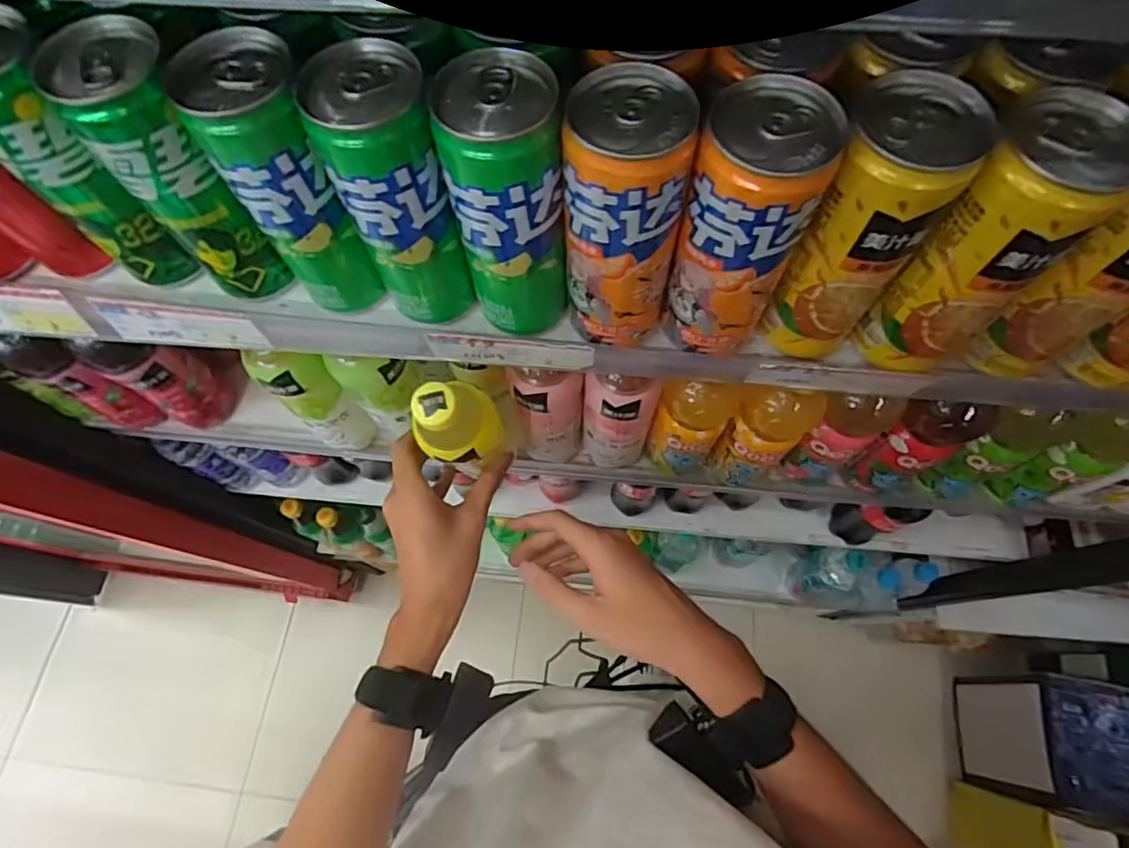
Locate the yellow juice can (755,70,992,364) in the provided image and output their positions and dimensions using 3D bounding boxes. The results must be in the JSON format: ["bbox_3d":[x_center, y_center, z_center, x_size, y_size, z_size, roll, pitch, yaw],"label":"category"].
[{"bbox_3d":[0.146,-0.090,0.291,0.053,0.140,0.056,-1,68,1],"label":"yellow juice can"}]

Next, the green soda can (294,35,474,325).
[{"bbox_3d":[-0.084,-0.114,0.304,0.049,0.142,0.049,-1,68,1],"label":"green soda can"}]

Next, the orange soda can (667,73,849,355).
[{"bbox_3d":[0.086,-0.091,0.287,0.054,0.130,0.051,-1,68,1],"label":"orange soda can"}]

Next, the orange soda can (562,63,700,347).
[{"bbox_3d":[0.029,-0.097,0.292,0.055,0.135,0.051,2,68,3],"label":"orange soda can"}]

